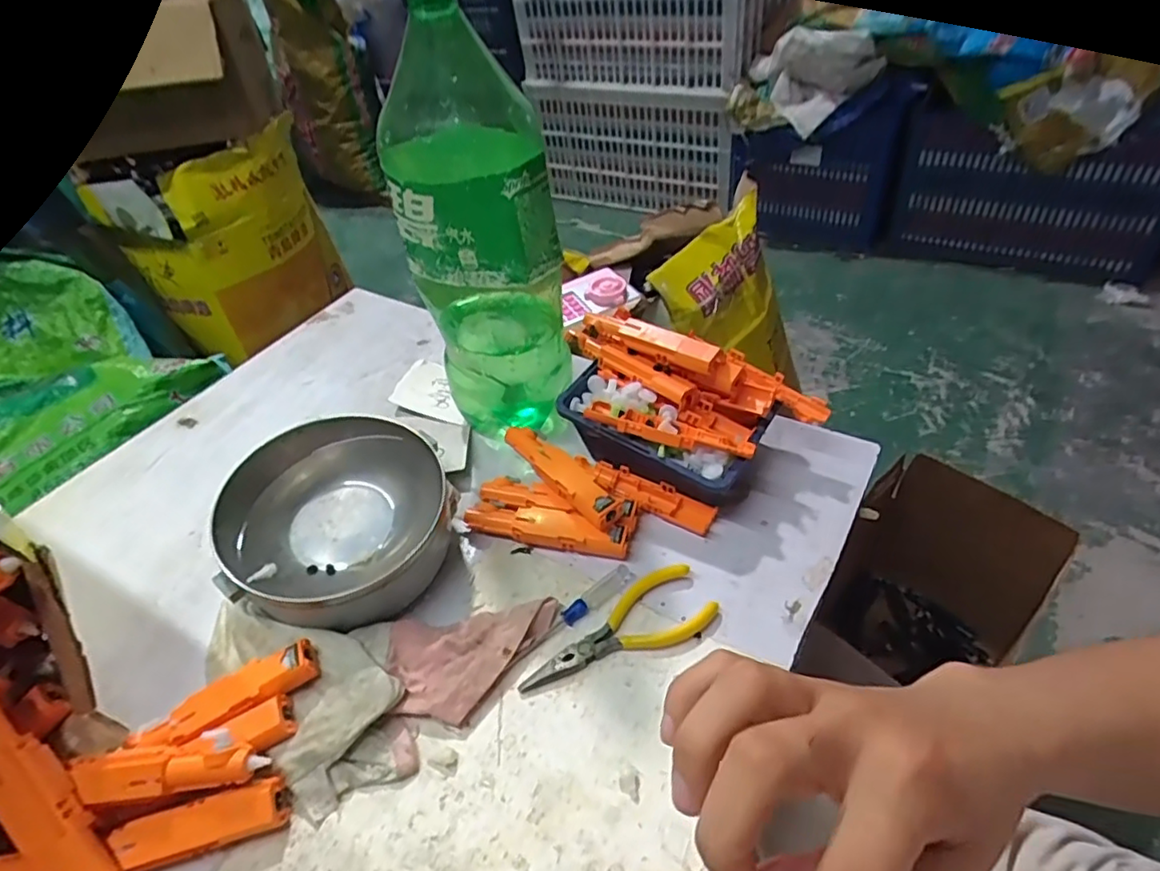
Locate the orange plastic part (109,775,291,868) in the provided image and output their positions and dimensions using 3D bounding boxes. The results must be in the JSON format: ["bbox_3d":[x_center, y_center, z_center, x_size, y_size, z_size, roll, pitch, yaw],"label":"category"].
[{"bbox_3d":[-0.195,0.205,0.321,0.079,0.023,0.025,-18,45,-7],"label":"orange plastic part"}]

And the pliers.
[{"bbox_3d":[0.024,0.126,0.387,0.128,0.008,0.046,-28,47,-17],"label":"pliers"}]

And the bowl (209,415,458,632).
[{"bbox_3d":[-0.166,0.060,0.430,0.130,0.083,0.142,-5,44,5],"label":"bowl"}]

